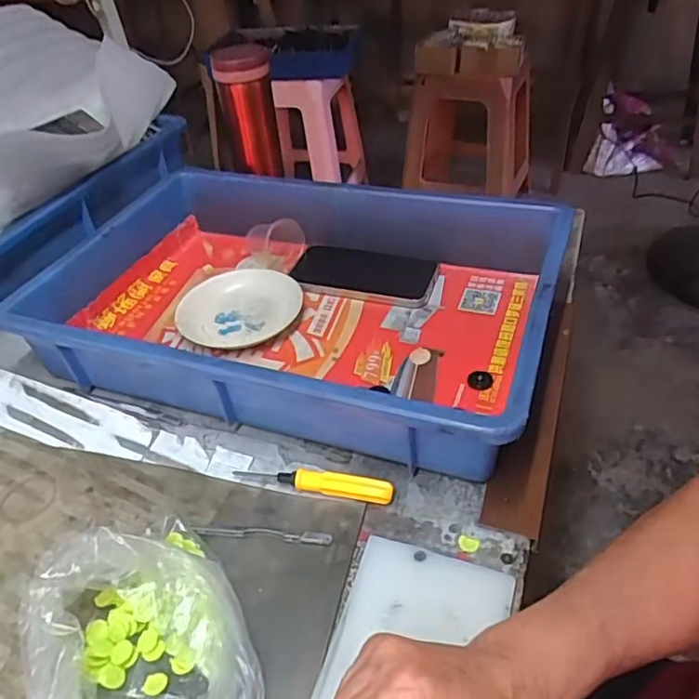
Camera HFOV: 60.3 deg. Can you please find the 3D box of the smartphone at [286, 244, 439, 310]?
[{"bbox_3d":[0.012,-0.080,0.629,0.155,0.014,0.078,11,43,17],"label":"smartphone"}]

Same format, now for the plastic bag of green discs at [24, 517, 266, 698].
[{"bbox_3d":[-0.109,0.160,0.326,0.103,0.058,0.154,-18,42,-15],"label":"plastic bag of green discs"}]

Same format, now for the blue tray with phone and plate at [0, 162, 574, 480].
[{"bbox_3d":[-0.045,-0.050,0.558,0.435,0.098,0.300,11,43,18],"label":"blue tray with phone and plate"}]

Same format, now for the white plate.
[{"bbox_3d":[-0.109,-0.042,0.599,0.119,0.021,0.119,-3,41,2],"label":"white plate"}]

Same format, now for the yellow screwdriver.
[{"bbox_3d":[-0.027,0.094,0.431,0.116,0.018,0.014,5,42,11],"label":"yellow screwdriver"}]

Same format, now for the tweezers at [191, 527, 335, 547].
[{"bbox_3d":[-0.060,0.125,0.409,0.096,0.005,0.010,4,40,8],"label":"tweezers"}]

